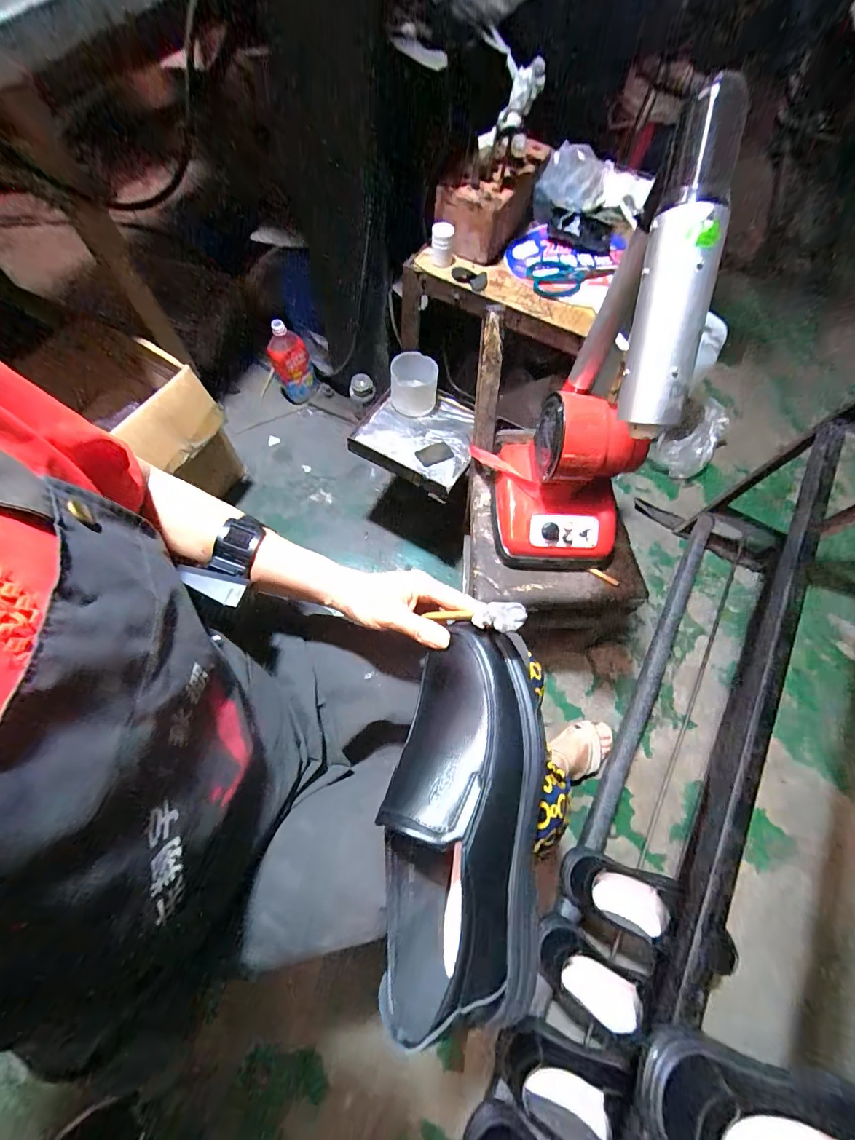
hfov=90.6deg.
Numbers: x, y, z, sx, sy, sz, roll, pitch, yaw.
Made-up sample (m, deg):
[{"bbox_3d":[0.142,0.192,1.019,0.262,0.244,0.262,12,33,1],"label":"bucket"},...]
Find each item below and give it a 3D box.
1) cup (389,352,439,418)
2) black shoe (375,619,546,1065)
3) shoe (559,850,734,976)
[{"bbox_3d":[-0.026,-0.356,0.813,0.089,0.069,0.085,2,67,-2],"label":"cup"},{"bbox_3d":[0.031,0.178,0.330,0.115,0.077,0.259,8,71,1],"label":"black shoe"},{"bbox_3d":[0.346,0.529,0.665,0.257,0.109,0.084,20,68,5],"label":"shoe"}]

